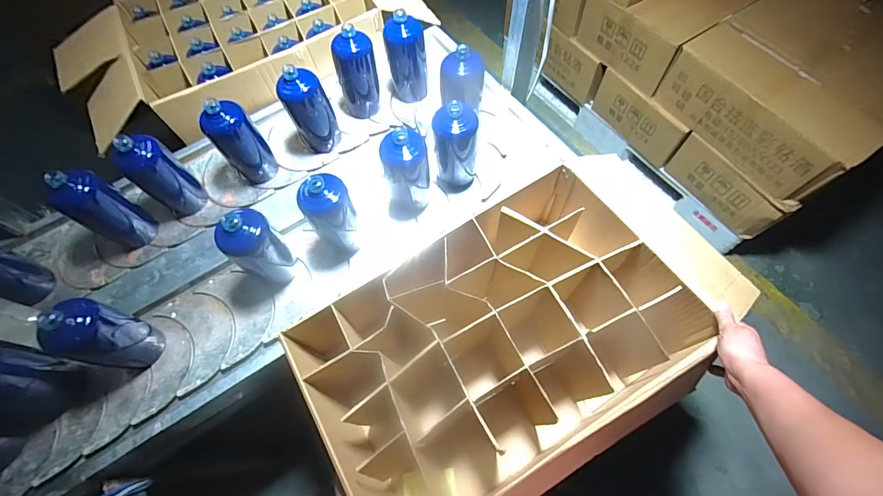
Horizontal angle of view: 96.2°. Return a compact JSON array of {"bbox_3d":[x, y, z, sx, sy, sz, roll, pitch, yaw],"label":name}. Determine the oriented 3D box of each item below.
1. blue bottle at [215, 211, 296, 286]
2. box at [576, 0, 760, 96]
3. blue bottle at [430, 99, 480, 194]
[{"bbox_3d":[-0.311,0.000,0.678,0.065,0.187,0.084,34,73,15],"label":"blue bottle"},{"bbox_3d":[0.811,-0.818,1.361,0.522,0.199,0.365,-32,70,-9],"label":"box"},{"bbox_3d":[0.028,-0.187,0.746,0.077,0.183,0.073,0,68,3],"label":"blue bottle"}]

